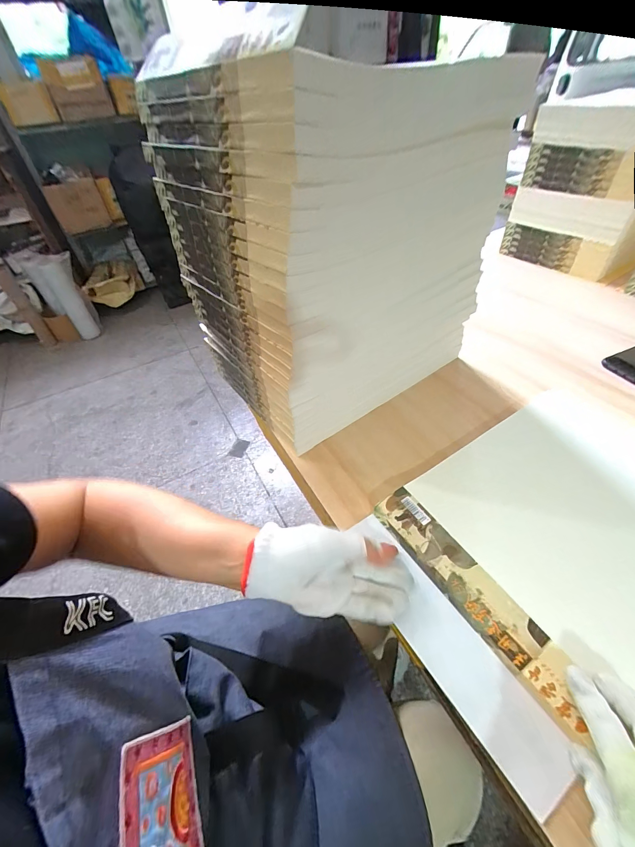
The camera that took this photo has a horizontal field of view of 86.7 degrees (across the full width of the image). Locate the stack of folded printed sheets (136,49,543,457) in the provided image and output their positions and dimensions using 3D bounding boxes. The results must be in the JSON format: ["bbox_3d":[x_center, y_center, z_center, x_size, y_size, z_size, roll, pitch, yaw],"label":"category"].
[{"bbox_3d":[0.028,-0.226,0.495,0.360,0.387,0.276,-33,52,-24],"label":"stack of folded printed sheets"}]

